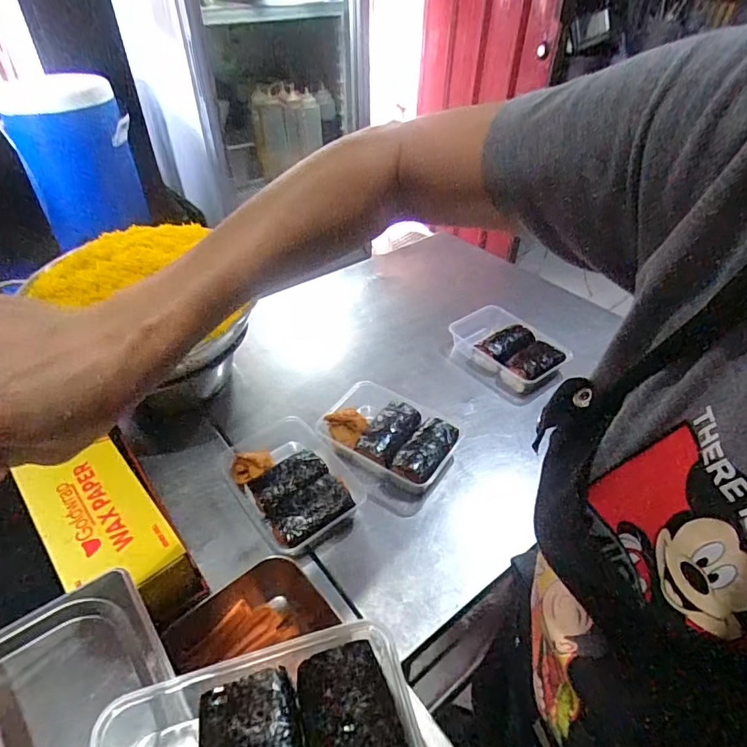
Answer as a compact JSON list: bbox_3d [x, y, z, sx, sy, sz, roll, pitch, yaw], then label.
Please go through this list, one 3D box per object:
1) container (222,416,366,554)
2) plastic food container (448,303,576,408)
[{"bbox_3d":[-0.103,0.133,0.612,0.129,0.040,0.189,-29,48,-27],"label":"container"},{"bbox_3d":[0.212,-0.036,0.791,0.131,0.035,0.172,-26,47,-24],"label":"plastic food container"}]

